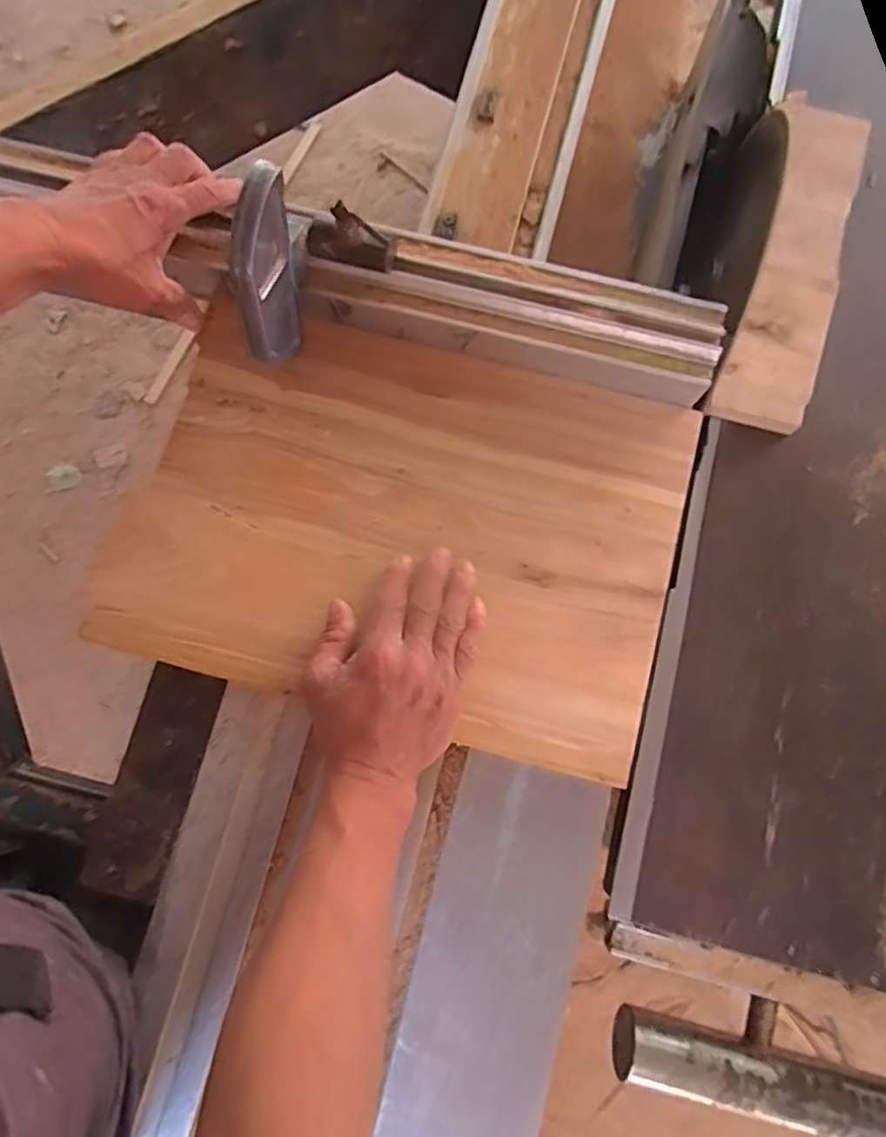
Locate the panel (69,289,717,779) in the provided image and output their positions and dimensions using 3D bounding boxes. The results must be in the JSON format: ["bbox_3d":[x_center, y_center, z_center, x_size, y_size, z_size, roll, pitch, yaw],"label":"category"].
[{"bbox_3d":[-0.031,-0.034,0.476,0.410,0.010,0.290,15,80,3],"label":"panel"}]

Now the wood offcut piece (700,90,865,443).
[{"bbox_3d":[0.299,-0.263,0.528,0.075,0.027,0.307,18,81,4],"label":"wood offcut piece"}]

